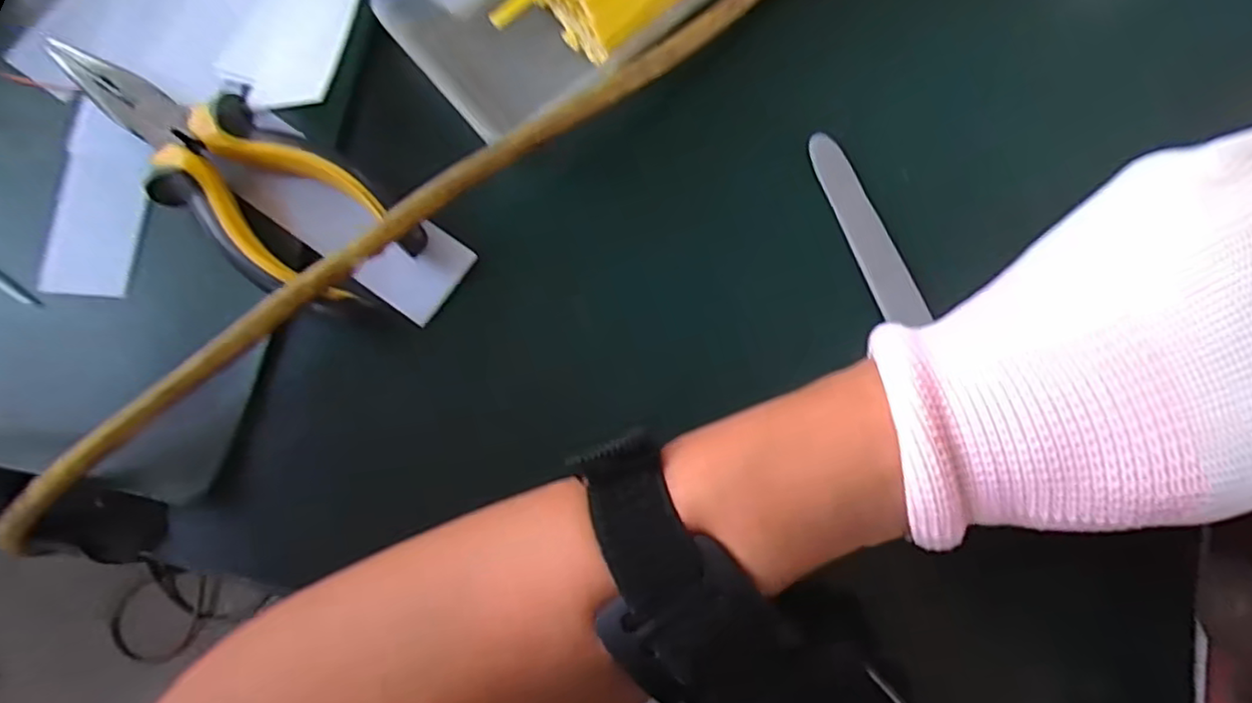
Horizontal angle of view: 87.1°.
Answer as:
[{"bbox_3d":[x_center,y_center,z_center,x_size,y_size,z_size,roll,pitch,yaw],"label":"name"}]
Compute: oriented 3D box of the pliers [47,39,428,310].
[{"bbox_3d":[-0.141,-0.063,0.237,0.143,0.025,0.047,35,82,7],"label":"pliers"}]

